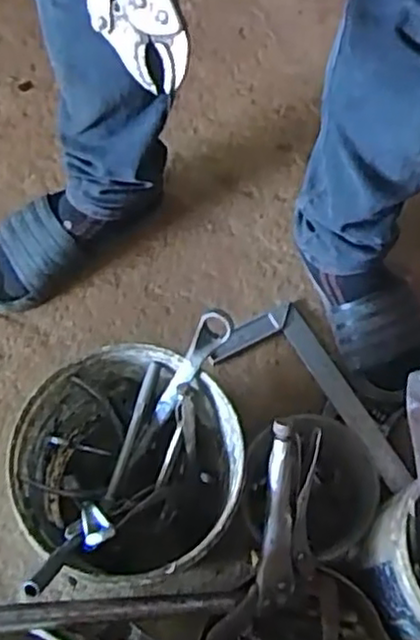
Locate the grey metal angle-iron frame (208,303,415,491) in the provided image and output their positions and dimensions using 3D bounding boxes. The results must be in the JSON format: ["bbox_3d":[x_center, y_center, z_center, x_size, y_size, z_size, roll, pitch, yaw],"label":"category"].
[{"bbox_3d":[0.112,0.099,0.782,0.116,0.032,0.252,-28,70,-15],"label":"grey metal angle-iron frame"}]

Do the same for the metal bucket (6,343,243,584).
[{"bbox_3d":[-0.074,0.146,0.662,0.190,0.187,0.185,1,65,-3],"label":"metal bucket"}]

